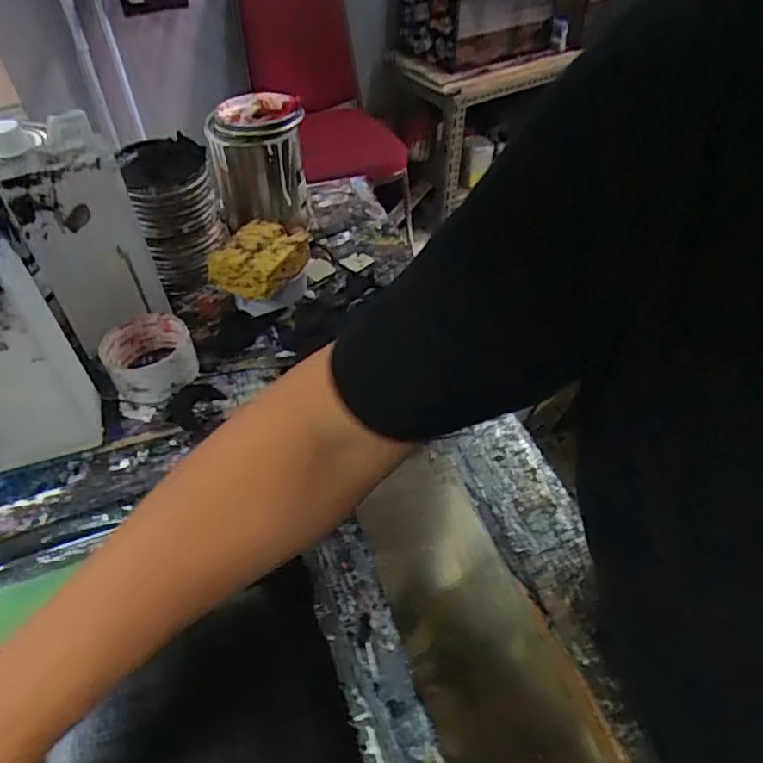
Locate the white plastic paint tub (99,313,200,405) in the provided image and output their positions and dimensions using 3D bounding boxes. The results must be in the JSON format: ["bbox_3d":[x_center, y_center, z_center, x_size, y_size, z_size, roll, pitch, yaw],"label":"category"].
[{"bbox_3d":[-0.224,-0.024,0.563,0.080,0.053,0.081,0,46,0],"label":"white plastic paint tub"}]

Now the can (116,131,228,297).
[{"bbox_3d":[-0.235,-0.189,0.647,0.088,0.136,0.100,-28,52,-24],"label":"can"}]

